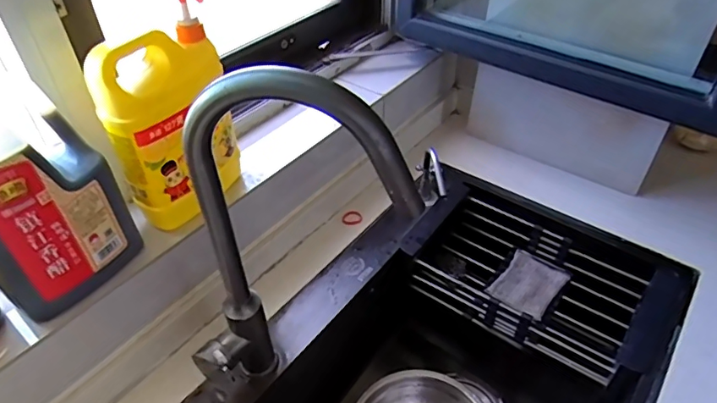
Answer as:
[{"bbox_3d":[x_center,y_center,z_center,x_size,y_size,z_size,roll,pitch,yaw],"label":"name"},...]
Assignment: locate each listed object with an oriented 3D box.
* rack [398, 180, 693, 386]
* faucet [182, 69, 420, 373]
[{"bbox_3d":[0.275,0.115,0.785,0.378,0.098,0.213,26,48,26],"label":"rack"},{"bbox_3d":[-0.065,0.073,0.484,0.223,0.423,0.065,-4,42,-3],"label":"faucet"}]

